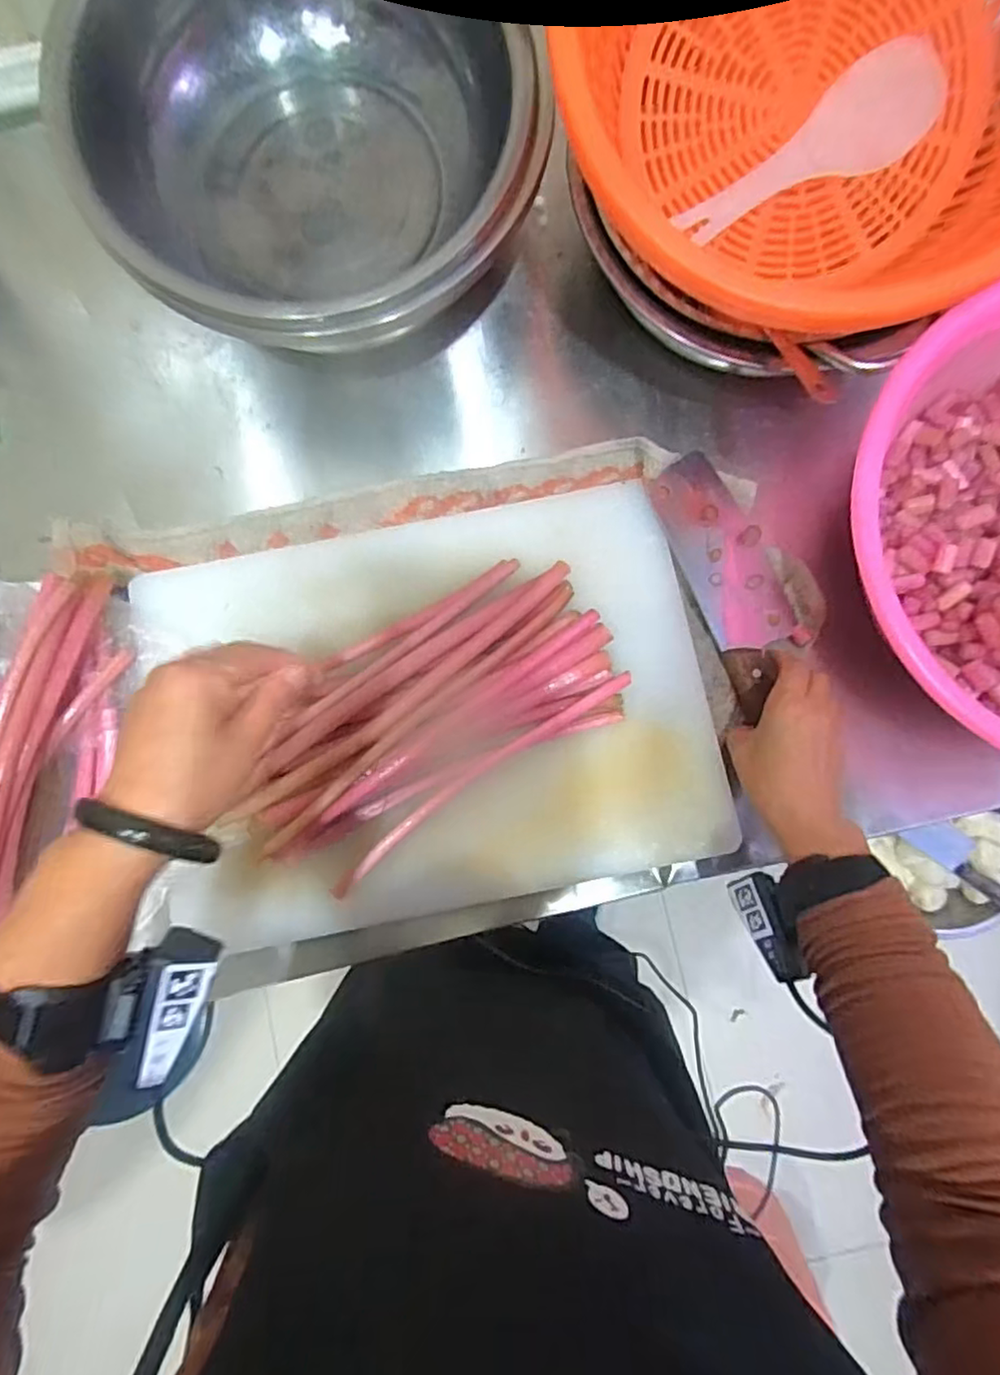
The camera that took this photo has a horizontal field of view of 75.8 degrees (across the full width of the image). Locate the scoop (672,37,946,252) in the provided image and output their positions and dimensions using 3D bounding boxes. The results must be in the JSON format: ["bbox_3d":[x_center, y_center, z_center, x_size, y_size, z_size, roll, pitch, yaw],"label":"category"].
[{"bbox_3d":[0.234,-0.402,0.476,0.177,0.012,0.068,-25,102,9],"label":"scoop"}]

